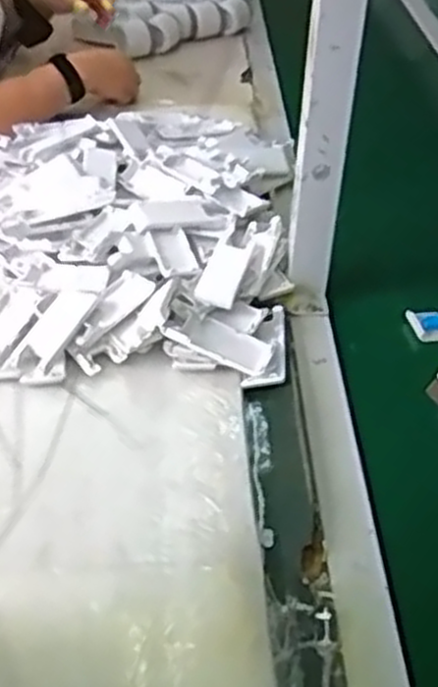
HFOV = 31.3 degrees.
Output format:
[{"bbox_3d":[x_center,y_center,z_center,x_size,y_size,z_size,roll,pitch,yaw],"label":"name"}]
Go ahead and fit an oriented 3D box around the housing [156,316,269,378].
[{"bbox_3d":[-0.002,-0.001,0.720,0.098,0.014,0.043,20,40,0],"label":"housing"}]

